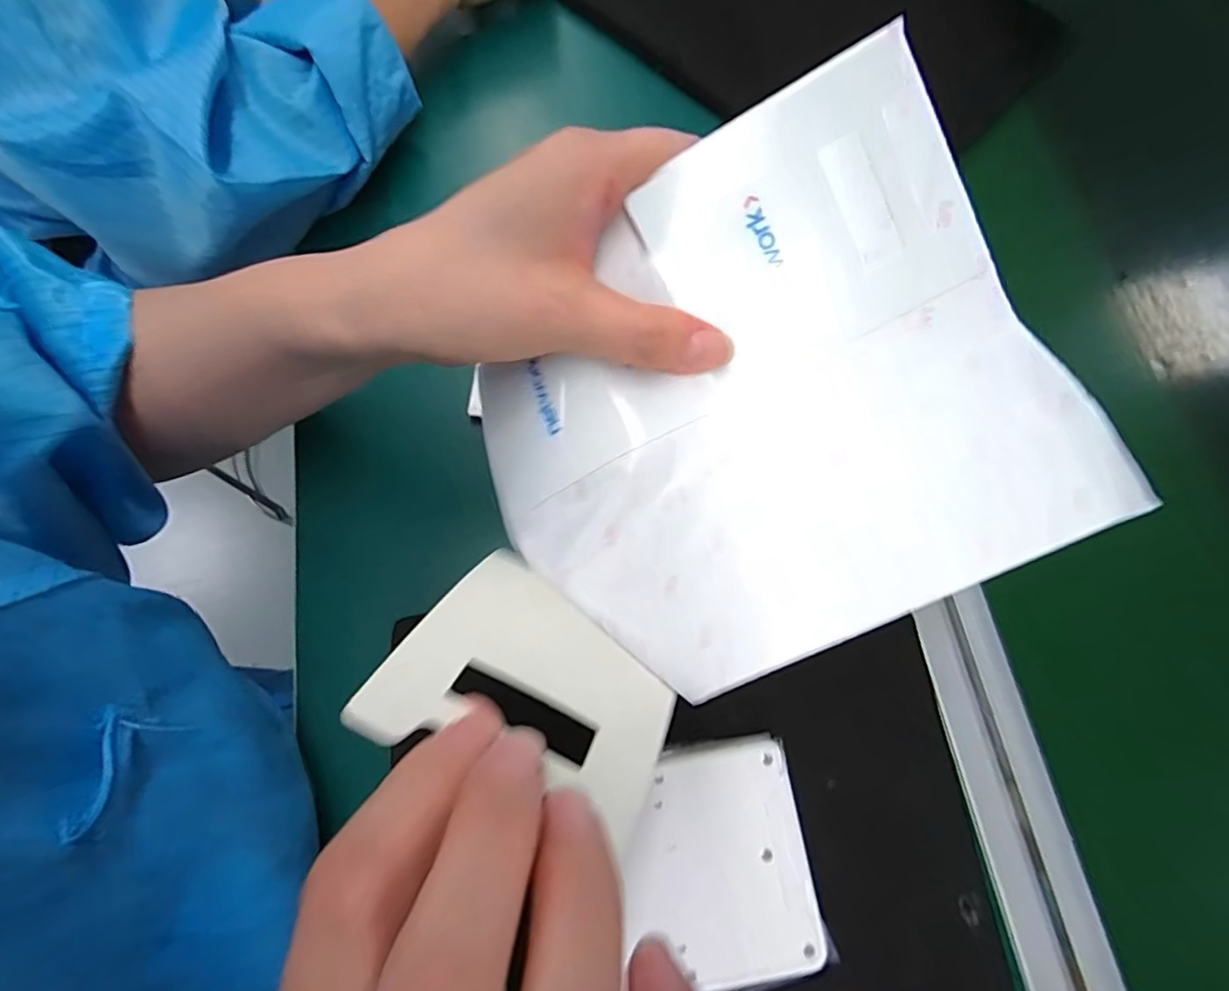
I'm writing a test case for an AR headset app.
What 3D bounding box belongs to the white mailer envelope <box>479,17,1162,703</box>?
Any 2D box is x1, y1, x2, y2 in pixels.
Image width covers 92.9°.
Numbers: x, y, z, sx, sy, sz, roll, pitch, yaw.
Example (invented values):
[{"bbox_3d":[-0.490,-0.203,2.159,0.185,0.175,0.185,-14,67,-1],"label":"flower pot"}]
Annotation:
[{"bbox_3d":[0.040,-0.028,0.182,0.171,0.030,0.147,-27,77,10],"label":"white mailer envelope"}]

